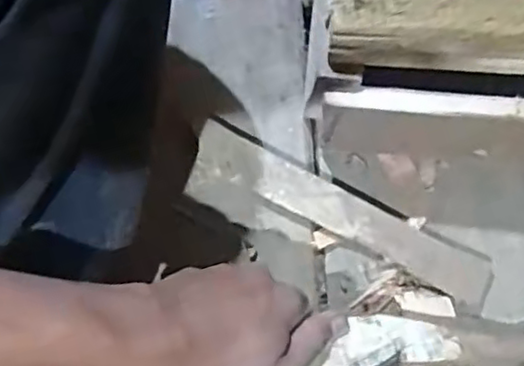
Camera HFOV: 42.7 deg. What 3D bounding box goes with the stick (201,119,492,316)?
[{"bbox_3d":[0.061,0.024,0.494,0.231,0.016,0.038,28,80,4],"label":"stick"}]

